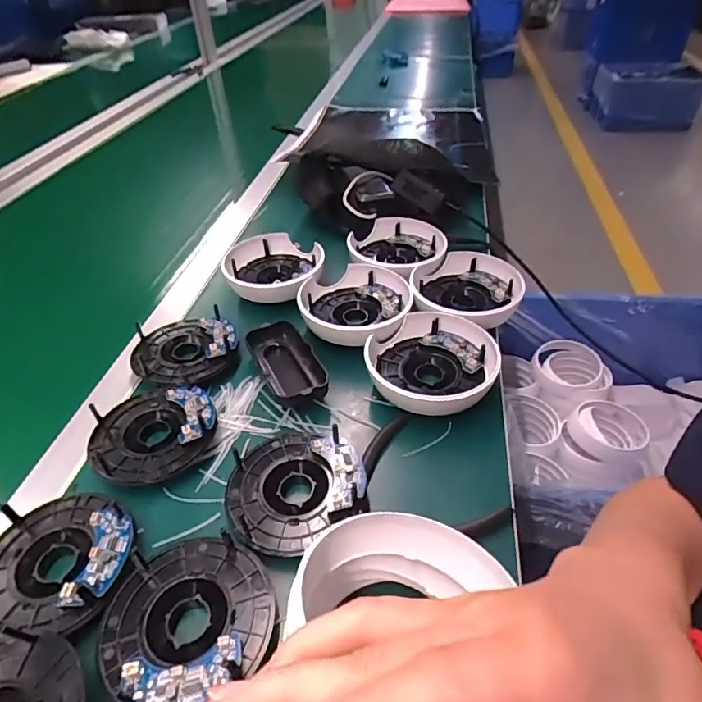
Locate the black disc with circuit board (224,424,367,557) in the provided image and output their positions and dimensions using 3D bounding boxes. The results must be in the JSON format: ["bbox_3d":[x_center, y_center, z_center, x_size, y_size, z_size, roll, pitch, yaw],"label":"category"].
[{"bbox_3d":[-0.045,0.101,0.369,0.101,0.024,0.093,-2,41,2],"label":"black disc with circuit board"}]

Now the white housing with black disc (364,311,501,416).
[{"bbox_3d":[0.073,0.009,0.443,0.112,0.034,0.115,-2,41,2],"label":"white housing with black disc"}]

